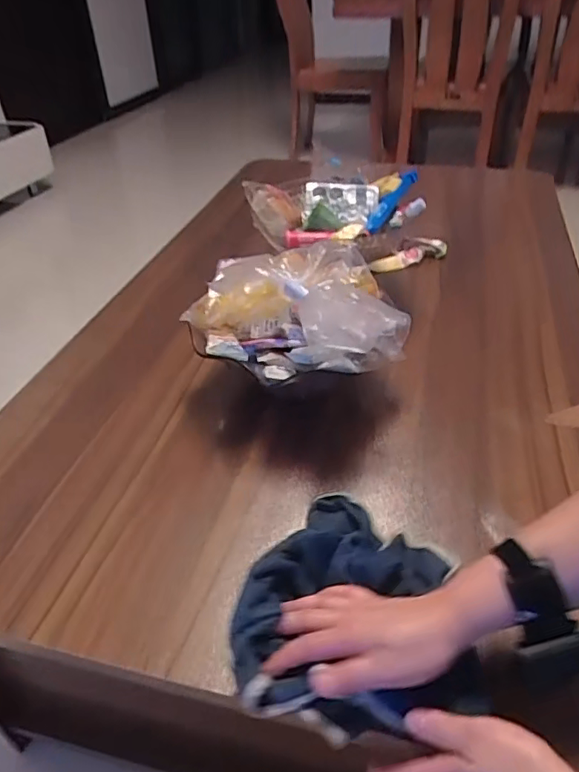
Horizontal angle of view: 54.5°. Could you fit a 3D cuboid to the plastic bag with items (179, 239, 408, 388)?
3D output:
[{"bbox_3d":[-0.001,-0.093,0.672,0.245,0.105,0.226,-5,38,-3],"label":"plastic bag with items"}]

